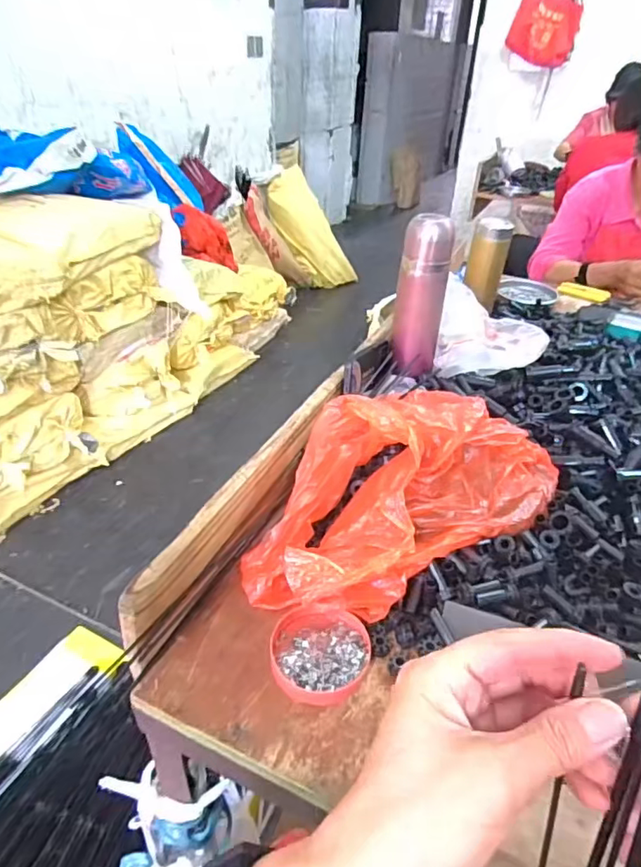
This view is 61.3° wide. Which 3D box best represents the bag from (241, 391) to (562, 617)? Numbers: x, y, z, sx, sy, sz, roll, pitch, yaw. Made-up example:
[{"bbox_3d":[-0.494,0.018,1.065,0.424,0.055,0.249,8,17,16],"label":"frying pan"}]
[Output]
[{"bbox_3d":[0.085,0.057,0.525,0.209,0.113,0.290,25,40,28],"label":"bag"}]

